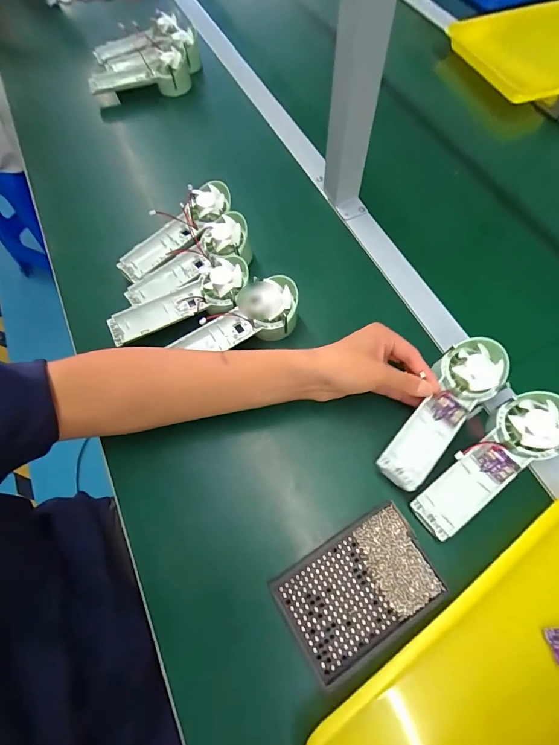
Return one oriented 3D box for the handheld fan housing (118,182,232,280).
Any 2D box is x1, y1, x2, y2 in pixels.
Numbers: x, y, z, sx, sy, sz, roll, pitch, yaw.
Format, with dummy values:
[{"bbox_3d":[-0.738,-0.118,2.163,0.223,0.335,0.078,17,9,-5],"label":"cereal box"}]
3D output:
[{"bbox_3d":[-0.135,-0.184,0.499,0.175,0.033,0.057,-41,69,-1],"label":"handheld fan housing"}]

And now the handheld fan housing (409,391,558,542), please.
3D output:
[{"bbox_3d":[0.208,0.089,0.365,0.178,0.030,0.062,-41,70,-3],"label":"handheld fan housing"}]

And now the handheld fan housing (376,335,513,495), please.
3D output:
[{"bbox_3d":[0.165,0.040,0.376,0.061,0.032,0.173,37,79,17],"label":"handheld fan housing"}]

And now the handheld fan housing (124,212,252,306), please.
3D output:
[{"bbox_3d":[-0.115,-0.138,0.482,0.172,0.034,0.060,-31,67,4],"label":"handheld fan housing"}]

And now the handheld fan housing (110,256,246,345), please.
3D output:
[{"bbox_3d":[-0.119,-0.084,0.453,0.178,0.039,0.070,-26,67,-10],"label":"handheld fan housing"}]

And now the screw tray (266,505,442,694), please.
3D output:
[{"bbox_3d":[0.071,0.194,0.333,0.134,0.017,0.089,-28,67,-11],"label":"screw tray"}]

